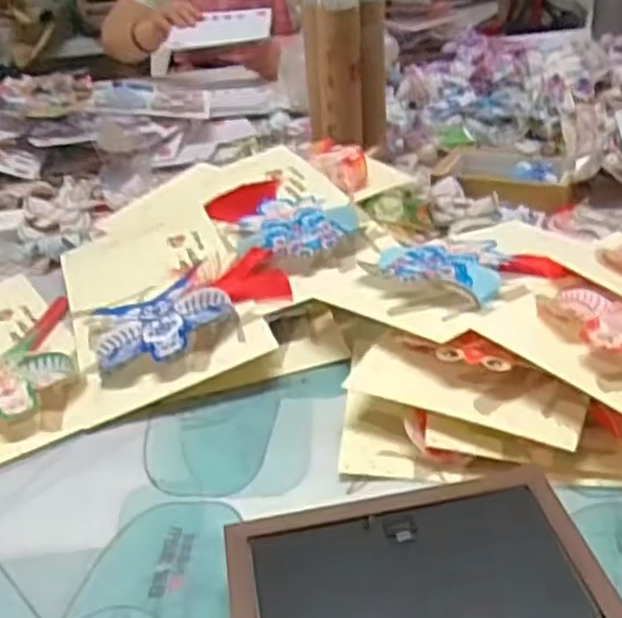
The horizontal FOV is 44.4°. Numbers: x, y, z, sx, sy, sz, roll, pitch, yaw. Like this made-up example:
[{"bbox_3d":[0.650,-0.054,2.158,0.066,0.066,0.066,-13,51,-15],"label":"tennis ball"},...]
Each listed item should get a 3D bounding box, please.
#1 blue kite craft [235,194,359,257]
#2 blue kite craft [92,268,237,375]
[{"bbox_3d":[-0.018,-0.088,0.804,0.116,0.020,0.117,5,32,17],"label":"blue kite craft"},{"bbox_3d":[-0.139,0.014,0.713,0.127,0.044,0.148,-14,31,-15],"label":"blue kite craft"}]

